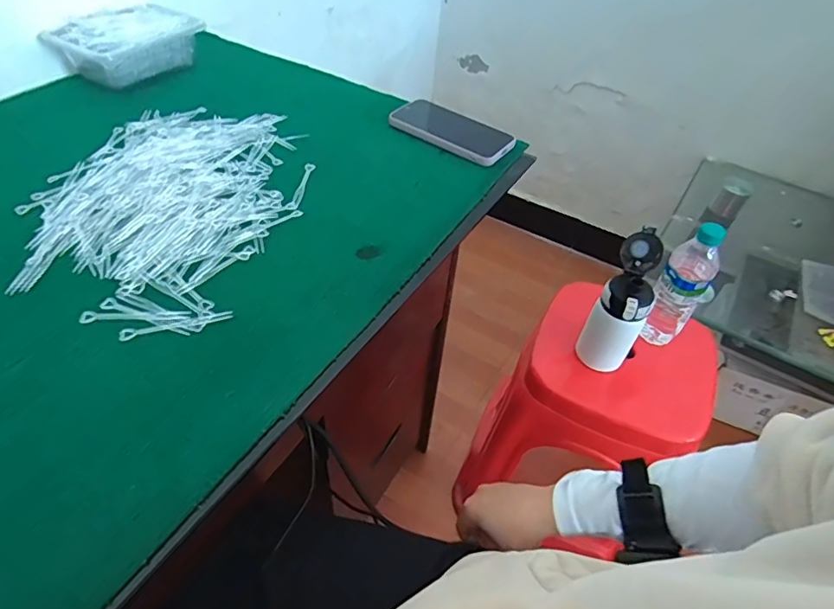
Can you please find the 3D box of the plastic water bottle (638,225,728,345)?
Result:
[{"bbox_3d":[0.410,-0.032,0.787,0.066,0.227,0.063,32,52,23],"label":"plastic water bottle"}]

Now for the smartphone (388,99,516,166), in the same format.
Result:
[{"bbox_3d":[0.046,-0.228,0.664,0.156,0.017,0.067,29,51,21],"label":"smartphone"}]

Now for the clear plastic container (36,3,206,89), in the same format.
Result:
[{"bbox_3d":[-0.402,-0.363,0.712,0.130,0.061,0.170,22,48,15],"label":"clear plastic container"}]

